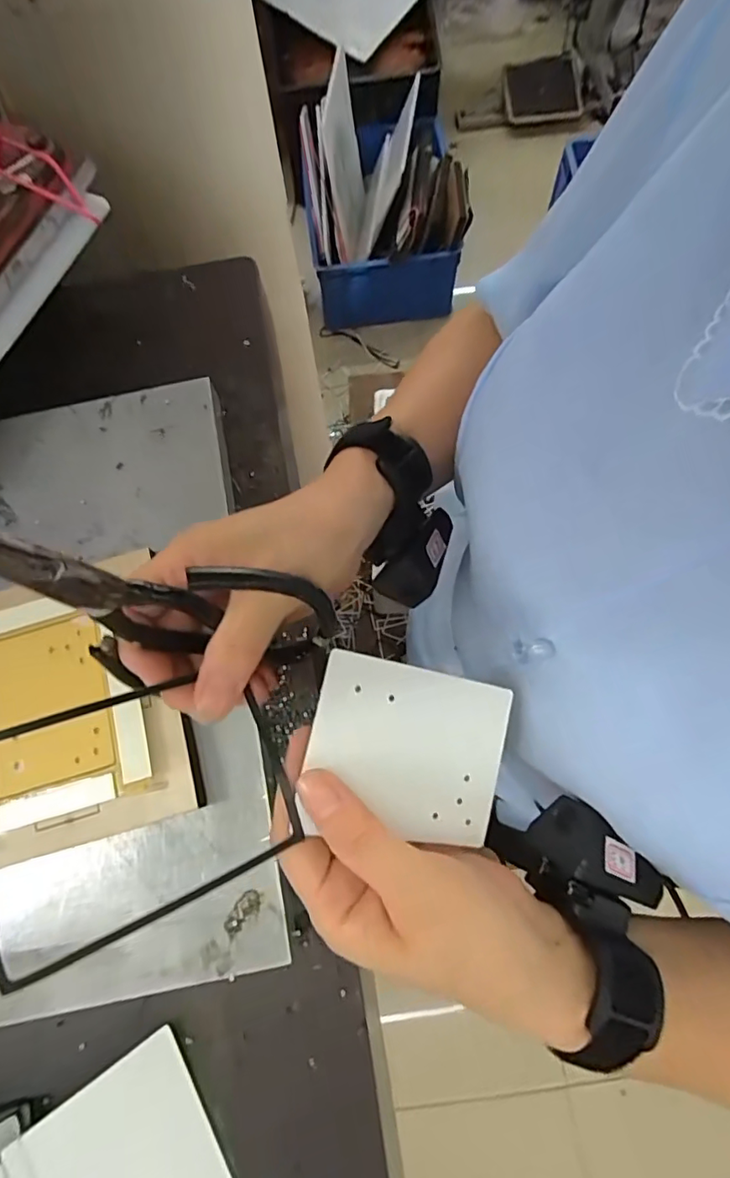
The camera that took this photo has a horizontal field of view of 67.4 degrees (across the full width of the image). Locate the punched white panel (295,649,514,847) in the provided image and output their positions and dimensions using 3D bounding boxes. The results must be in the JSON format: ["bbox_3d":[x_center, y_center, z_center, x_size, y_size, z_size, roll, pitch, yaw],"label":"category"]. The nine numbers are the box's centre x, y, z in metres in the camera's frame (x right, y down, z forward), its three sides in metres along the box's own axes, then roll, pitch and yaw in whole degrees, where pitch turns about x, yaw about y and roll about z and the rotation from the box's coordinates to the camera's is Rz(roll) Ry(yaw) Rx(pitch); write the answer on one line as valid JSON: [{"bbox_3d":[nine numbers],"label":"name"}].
[{"bbox_3d":[0.021,0.073,0.249,0.099,0.005,0.073,17,83,-25],"label":"punched white panel"}]

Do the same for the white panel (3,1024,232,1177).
[{"bbox_3d":[-0.133,0.330,0.305,0.092,0.004,0.106,-22,78,-31],"label":"white panel"}]

